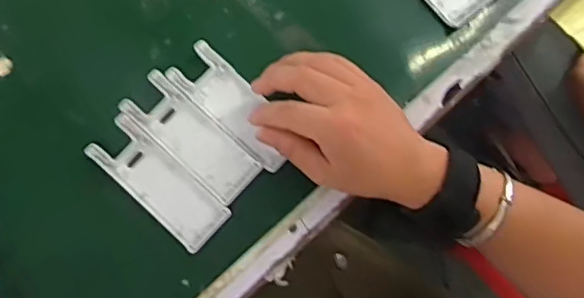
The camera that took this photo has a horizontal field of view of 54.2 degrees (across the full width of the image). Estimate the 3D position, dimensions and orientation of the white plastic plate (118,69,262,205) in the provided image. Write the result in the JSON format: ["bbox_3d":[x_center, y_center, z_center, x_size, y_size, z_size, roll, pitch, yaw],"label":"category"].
[{"bbox_3d":[-0.071,-0.008,0.408,0.104,0.013,0.039,41,82,7],"label":"white plastic plate"}]

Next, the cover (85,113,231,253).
[{"bbox_3d":[-0.092,0.023,0.402,0.105,0.010,0.040,42,82,8],"label":"cover"}]

